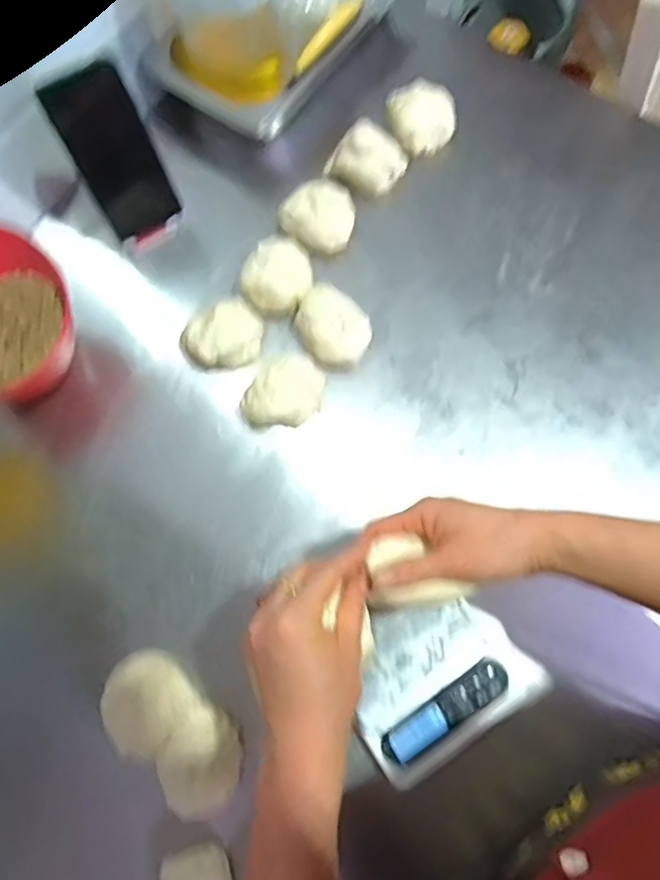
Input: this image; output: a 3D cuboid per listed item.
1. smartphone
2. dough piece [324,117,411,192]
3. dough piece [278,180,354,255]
[{"bbox_3d":[-0.203,-0.268,0.587,0.071,0.153,0.007,-30,55,-7],"label":"smartphone"},{"bbox_3d":[0.041,-0.303,0.661,0.078,0.055,0.055,27,76,11],"label":"dough piece"},{"bbox_3d":[-0.012,-0.235,0.647,0.075,0.044,0.068,21,74,9],"label":"dough piece"}]

